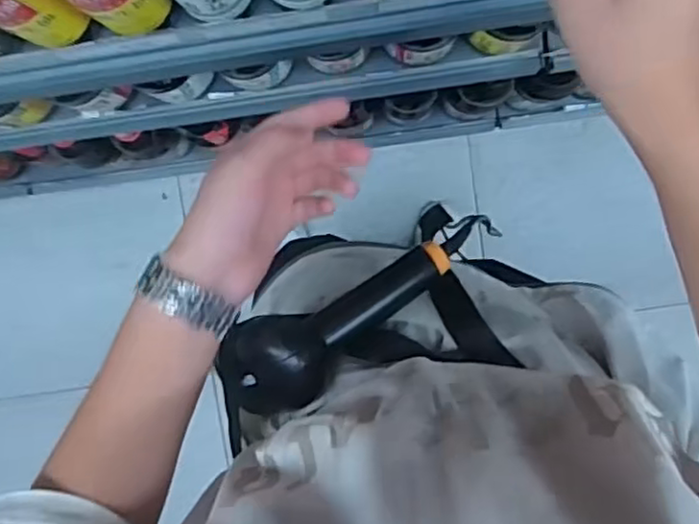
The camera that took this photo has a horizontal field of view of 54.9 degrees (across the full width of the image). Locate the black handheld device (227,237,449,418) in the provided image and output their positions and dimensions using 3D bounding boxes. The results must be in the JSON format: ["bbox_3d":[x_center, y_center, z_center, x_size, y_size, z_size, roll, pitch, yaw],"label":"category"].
[{"bbox_3d":[-0.004,0.037,0.436,0.161,0.060,0.059,-33,94,-11],"label":"black handheld device"}]

